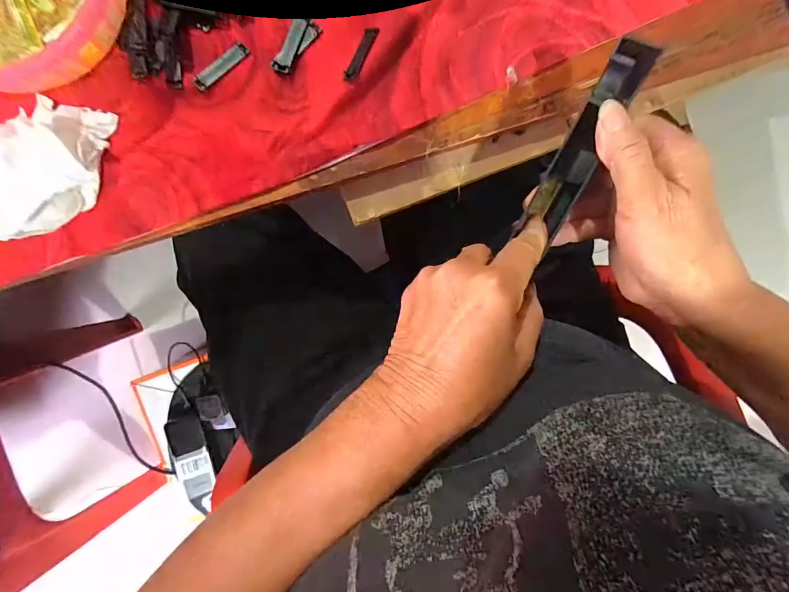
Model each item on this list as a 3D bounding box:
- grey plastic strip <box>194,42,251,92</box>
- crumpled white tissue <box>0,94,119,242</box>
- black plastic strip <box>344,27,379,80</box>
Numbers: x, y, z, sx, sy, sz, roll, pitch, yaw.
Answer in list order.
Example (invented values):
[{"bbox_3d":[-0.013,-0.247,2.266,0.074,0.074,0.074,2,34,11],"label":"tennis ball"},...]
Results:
[{"bbox_3d":[-0.123,-0.164,0.268,0.045,0.005,0.009,-43,96,-1],"label":"grey plastic strip"},{"bbox_3d":[-0.226,-0.084,0.237,0.064,0.053,0.095,19,92,-6],"label":"crumpled white tissue"},{"bbox_3d":[-0.024,-0.175,0.272,0.009,0.004,0.041,26,92,-6],"label":"black plastic strip"}]

